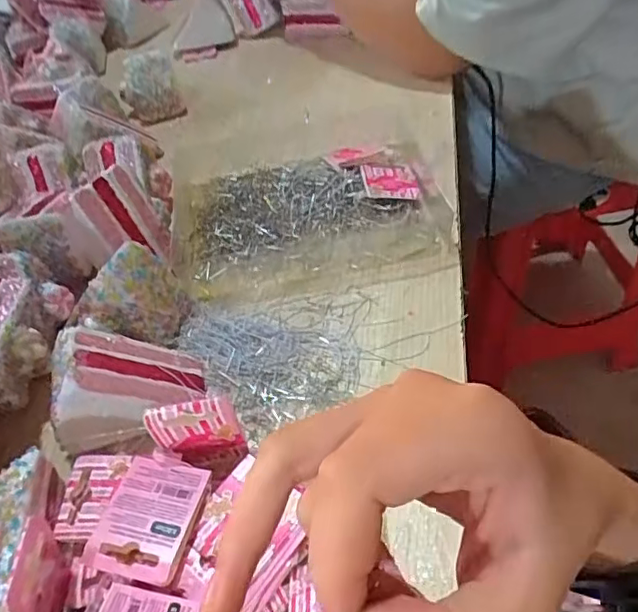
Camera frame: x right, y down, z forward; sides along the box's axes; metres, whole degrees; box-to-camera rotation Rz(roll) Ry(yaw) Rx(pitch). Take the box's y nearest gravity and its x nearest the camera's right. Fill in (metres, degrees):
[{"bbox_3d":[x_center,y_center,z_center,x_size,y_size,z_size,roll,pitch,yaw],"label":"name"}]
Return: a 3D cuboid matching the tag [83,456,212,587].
[{"bbox_3d":[-0.085,0.104,0.281,0.045,0.005,0.057,6,49,15],"label":"tag"}]

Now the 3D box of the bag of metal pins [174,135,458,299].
[{"bbox_3d":[-0.009,-0.079,0.461,0.211,0.021,0.155,-9,47,1],"label":"bag of metal pins"}]

